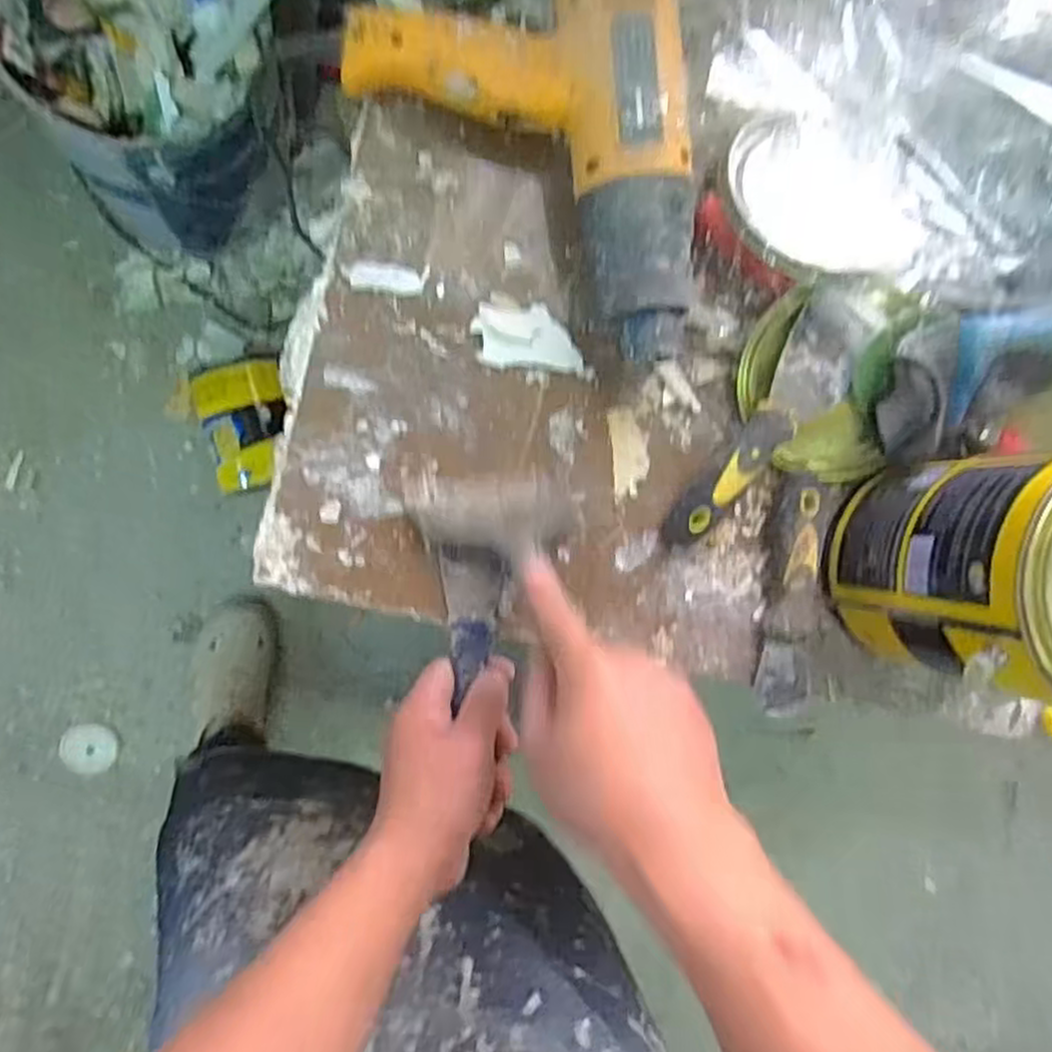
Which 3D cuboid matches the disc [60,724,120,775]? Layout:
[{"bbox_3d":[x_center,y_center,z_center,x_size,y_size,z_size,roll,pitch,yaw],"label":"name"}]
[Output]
[{"bbox_3d":[-0.621,0.318,1.087,0.072,0.012,0.070,0,91,-11],"label":"disc"}]

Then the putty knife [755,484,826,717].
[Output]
[{"bbox_3d":[0.184,0.053,0.518,0.038,0.023,0.155,5,90,-12],"label":"putty knife"}]

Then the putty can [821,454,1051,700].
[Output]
[{"bbox_3d":[0.288,0.027,0.459,0.135,0.168,0.126,0,91,-11],"label":"putty can"}]

